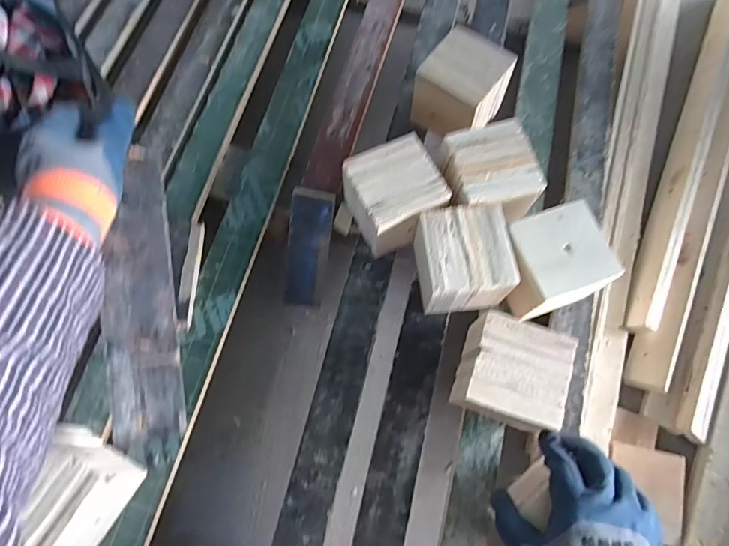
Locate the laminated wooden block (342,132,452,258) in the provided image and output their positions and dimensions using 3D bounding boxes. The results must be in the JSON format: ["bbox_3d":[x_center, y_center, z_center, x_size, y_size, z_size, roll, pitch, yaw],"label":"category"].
[{"bbox_3d":[0.035,-0.090,0.557,0.102,0.095,0.103,-26,73,-10],"label":"laminated wooden block"}]

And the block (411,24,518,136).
[{"bbox_3d":[0.125,-0.236,0.603,0.095,0.099,0.098,36,74,10],"label":"block"}]

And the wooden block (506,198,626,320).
[{"bbox_3d":[0.210,-0.011,0.517,0.100,0.083,0.101,-21,73,-9],"label":"wooden block"}]

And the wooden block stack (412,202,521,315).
[{"bbox_3d":[0.110,-0.010,0.530,0.102,0.094,0.101,-8,71,-4],"label":"wooden block stack"}]

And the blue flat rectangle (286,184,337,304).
[{"bbox_3d":[-0.076,-0.031,0.623,0.055,0.013,0.167,11,111,2],"label":"blue flat rectangle"}]

